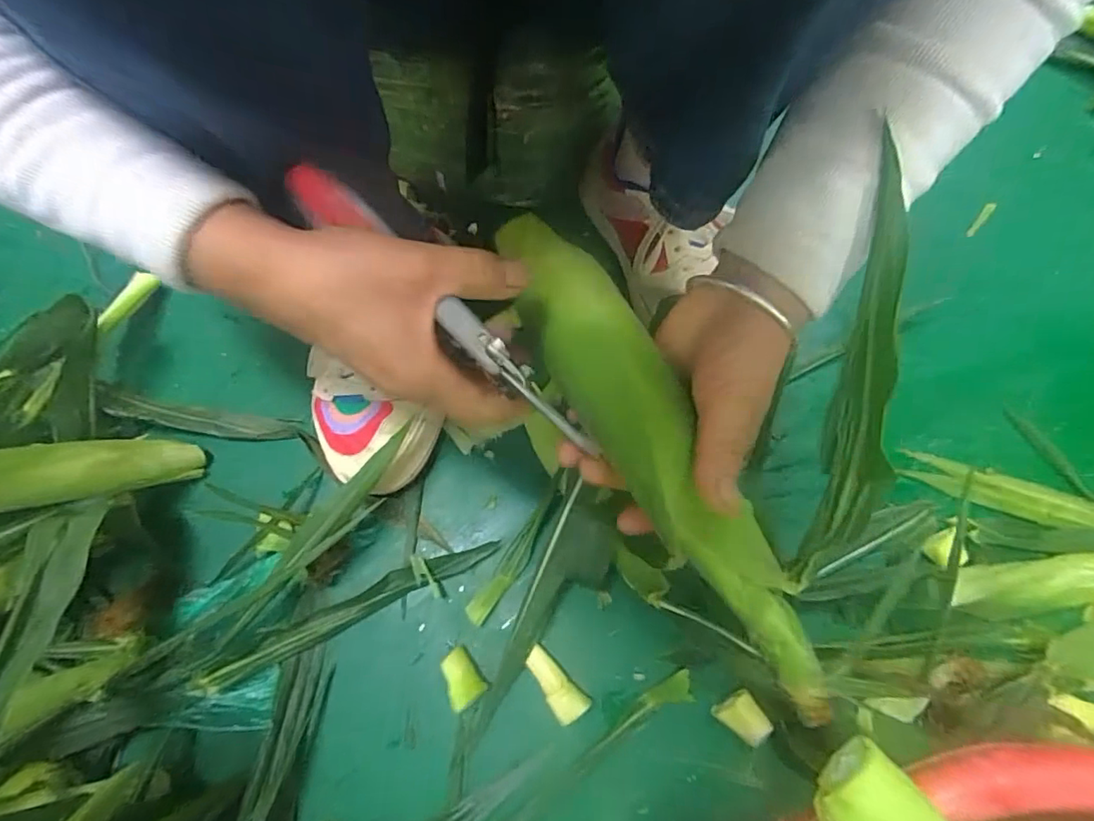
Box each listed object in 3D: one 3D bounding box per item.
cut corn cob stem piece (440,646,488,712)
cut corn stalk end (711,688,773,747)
[{"bbox_3d":[-0.062,0.192,0.390,0.025,0.018,0.036,-36,74,-9],"label":"cut corn cob stem piece"},{"bbox_3d":[0.135,0.213,0.375,0.027,0.018,0.031,-34,73,-9],"label":"cut corn stalk end"}]

